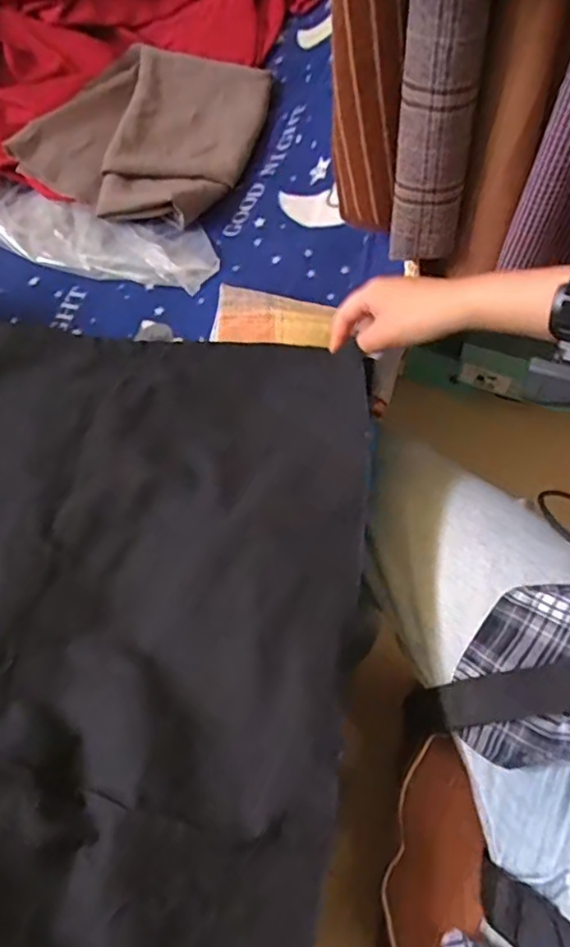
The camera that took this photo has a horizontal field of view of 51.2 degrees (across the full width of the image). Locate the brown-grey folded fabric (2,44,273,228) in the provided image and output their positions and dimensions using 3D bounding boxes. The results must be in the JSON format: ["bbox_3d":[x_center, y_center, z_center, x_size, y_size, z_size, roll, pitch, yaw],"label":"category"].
[{"bbox_3d":[-0.163,-0.436,0.746,0.241,0.046,0.302,19,65,13],"label":"brown-grey folded fabric"}]

